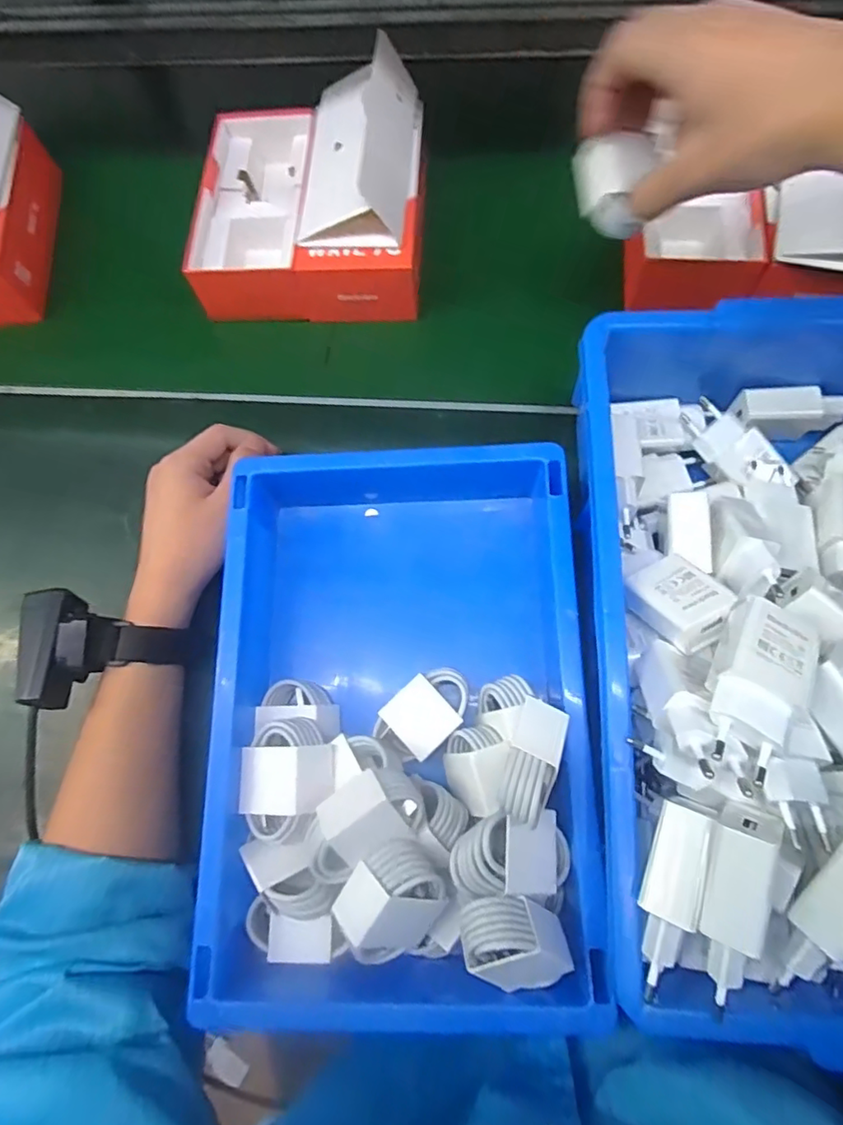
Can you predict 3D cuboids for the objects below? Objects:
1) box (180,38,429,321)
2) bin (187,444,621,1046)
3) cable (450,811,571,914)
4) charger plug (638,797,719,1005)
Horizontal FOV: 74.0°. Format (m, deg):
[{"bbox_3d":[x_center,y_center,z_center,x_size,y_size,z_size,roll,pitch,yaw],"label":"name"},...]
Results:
[{"bbox_3d":[-0.093,-0.310,0.456,0.183,0.092,0.196,2,73,3],"label":"box"},{"bbox_3d":[-0.010,0.080,0.339,0.213,0.085,0.326,-2,72,2],"label":"bin"},{"bbox_3d":[0.046,0.149,0.287,0.062,0.027,0.042,26,64,-28],"label":"cable"},{"bbox_3d":[0.106,0.144,0.245,0.025,0.035,0.081,24,75,9],"label":"charger plug"}]

